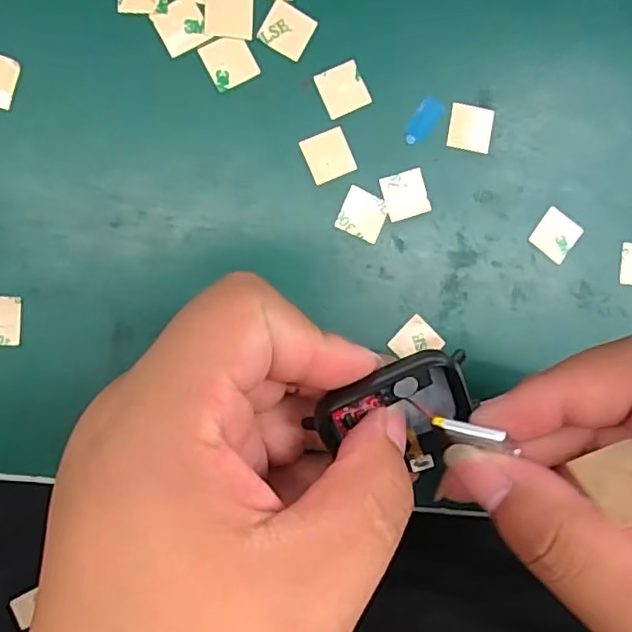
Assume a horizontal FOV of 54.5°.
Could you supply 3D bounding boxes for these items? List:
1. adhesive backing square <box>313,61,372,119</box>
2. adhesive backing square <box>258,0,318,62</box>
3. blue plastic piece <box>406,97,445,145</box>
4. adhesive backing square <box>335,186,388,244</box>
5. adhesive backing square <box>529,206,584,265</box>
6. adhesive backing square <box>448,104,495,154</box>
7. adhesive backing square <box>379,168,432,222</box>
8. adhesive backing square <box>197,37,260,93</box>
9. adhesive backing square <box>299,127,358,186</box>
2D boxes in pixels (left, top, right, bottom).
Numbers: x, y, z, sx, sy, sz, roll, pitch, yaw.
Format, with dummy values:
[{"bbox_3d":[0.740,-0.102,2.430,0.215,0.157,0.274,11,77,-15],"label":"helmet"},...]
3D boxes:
[{"bbox_3d":[0.009,-0.076,0.205,0.015,0.004,0.015,-25,98,-9],"label":"adhesive backing square"},{"bbox_3d":[-0.009,-0.094,0.201,0.015,0.004,0.015,28,88,-9],"label":"adhesive backing square"},{"bbox_3d":[0.037,-0.067,0.209,0.008,0.004,0.018,37,87,-9],"label":"blue plastic piece"},{"bbox_3d":[0.016,-0.034,0.208,0.015,0.004,0.015,24,89,-10],"label":"adhesive backing square"},{"bbox_3d":[0.086,-0.029,0.220,0.015,0.004,0.016,36,92,-7],"label":"adhesive backing square"},{"bbox_3d":[0.054,-0.065,0.213,0.015,0.004,0.015,7,93,-7],"label":"adhesive backing square"},{"bbox_3d":[0.031,-0.041,0.209,0.015,0.004,0.015,-18,96,-8],"label":"adhesive backing square"},{"bbox_3d":[-0.028,-0.083,0.199,0.015,0.004,0.016,-31,99,-7],"label":"adhesive backing square"},{"bbox_3d":[0.004,-0.054,0.205,0.015,0.004,0.016,-23,94,-9],"label":"adhesive backing square"}]

